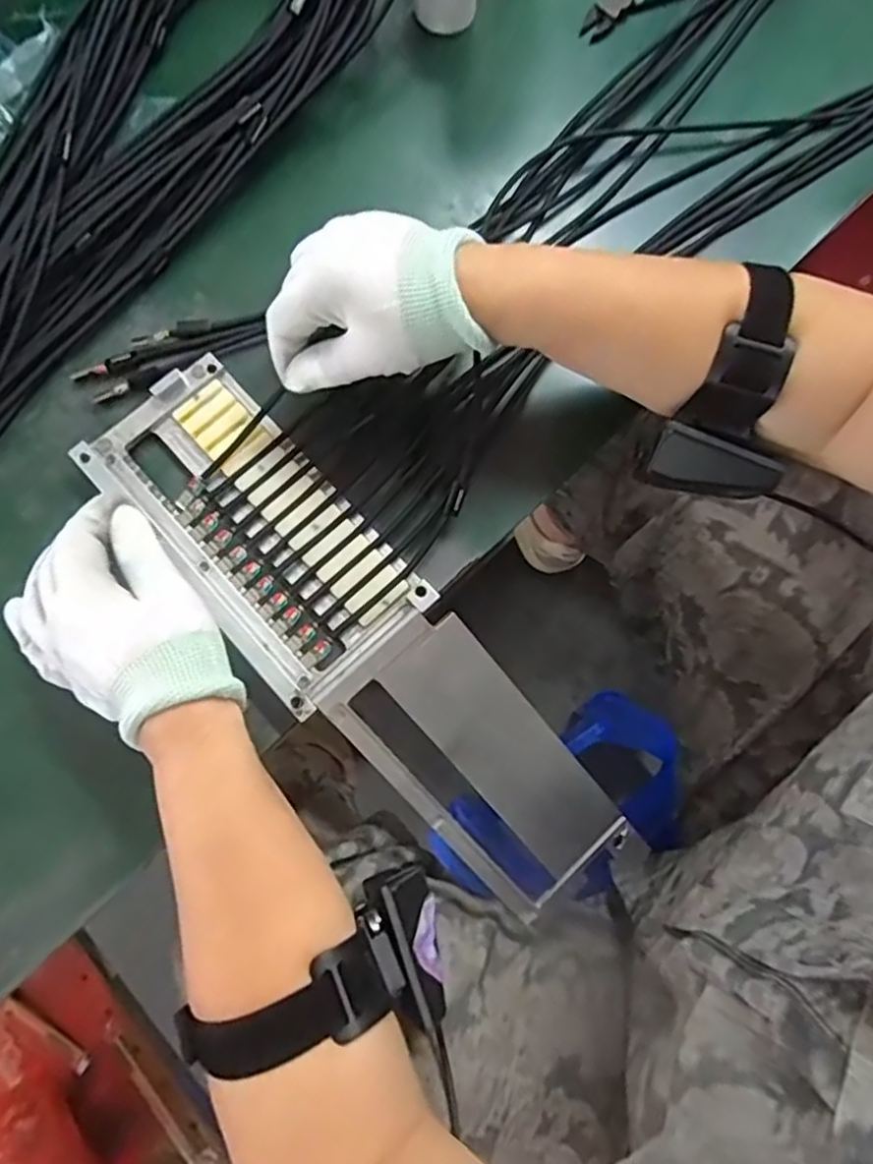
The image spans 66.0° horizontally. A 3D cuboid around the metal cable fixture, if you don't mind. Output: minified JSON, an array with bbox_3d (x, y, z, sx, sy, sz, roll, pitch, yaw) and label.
[{"bbox_3d":[-0.037,0.034,0.383,0.097,0.048,0.381,-44,90,-8],"label":"metal cable fixture"}]

